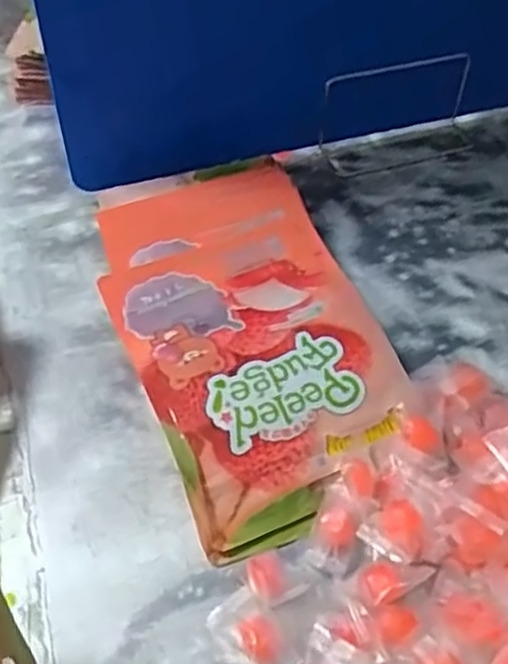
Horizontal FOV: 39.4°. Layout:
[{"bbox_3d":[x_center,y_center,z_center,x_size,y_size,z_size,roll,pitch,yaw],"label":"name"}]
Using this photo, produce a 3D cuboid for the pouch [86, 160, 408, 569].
[{"bbox_3d":[-0.009,-0.006,0.498,0.164,0.043,0.306,-16,49,-14],"label":"pouch"}]

